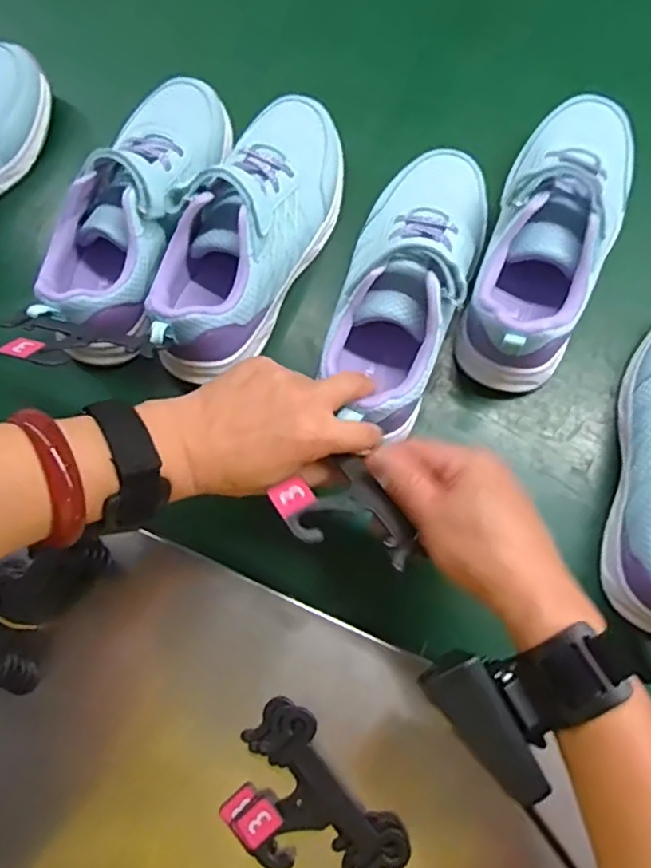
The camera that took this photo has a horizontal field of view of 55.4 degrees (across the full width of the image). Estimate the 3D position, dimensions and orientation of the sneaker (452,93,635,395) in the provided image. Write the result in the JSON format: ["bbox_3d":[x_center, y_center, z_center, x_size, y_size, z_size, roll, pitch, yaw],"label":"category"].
[{"bbox_3d":[0.165,-0.146,0.452,0.086,0.085,0.233,25,77,6],"label":"sneaker"}]

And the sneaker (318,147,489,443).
[{"bbox_3d":[0.059,-0.107,0.436,0.083,0.085,0.219,17,73,4],"label":"sneaker"}]

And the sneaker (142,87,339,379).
[{"bbox_3d":[-0.056,-0.150,0.458,0.086,0.074,0.238,27,78,7],"label":"sneaker"}]

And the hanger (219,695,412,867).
[{"bbox_3d":[-0.011,0.223,0.369,0.110,0.016,0.074,42,80,10],"label":"hanger"}]

